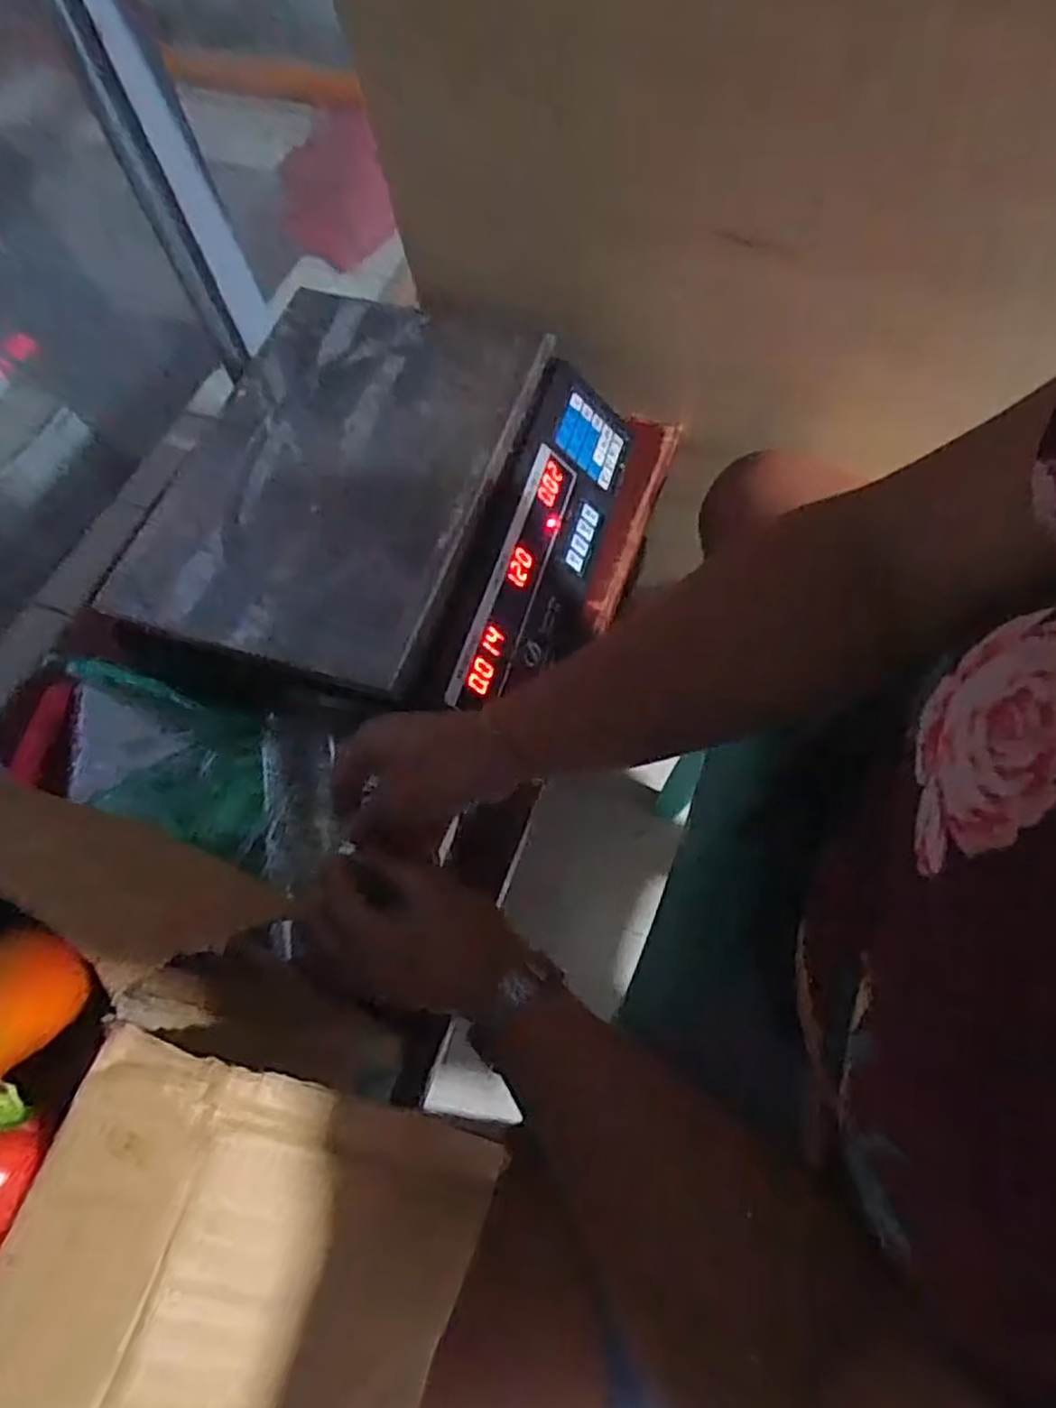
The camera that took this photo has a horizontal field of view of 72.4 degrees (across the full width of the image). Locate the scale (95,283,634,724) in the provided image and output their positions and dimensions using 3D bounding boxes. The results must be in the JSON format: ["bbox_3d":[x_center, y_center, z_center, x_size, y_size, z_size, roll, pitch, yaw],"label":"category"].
[{"bbox_3d":[-0.101,-0.152,0.557,0.309,0.094,0.334,14,66,9],"label":"scale"}]

